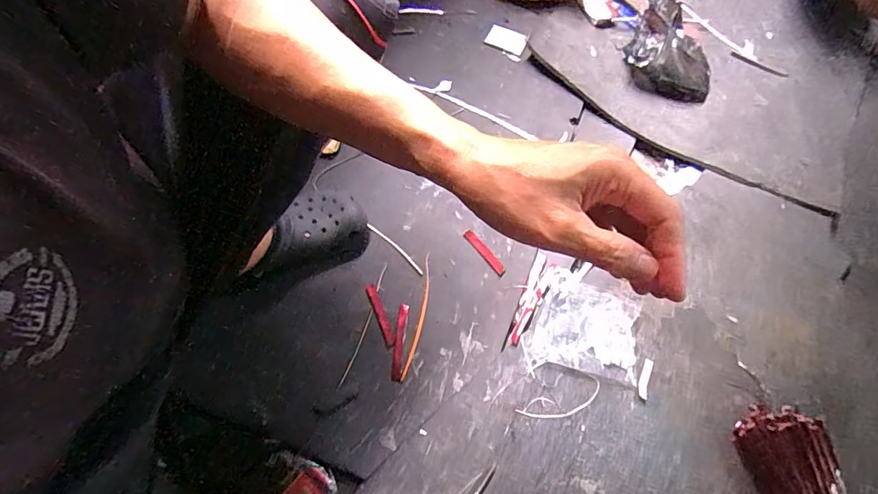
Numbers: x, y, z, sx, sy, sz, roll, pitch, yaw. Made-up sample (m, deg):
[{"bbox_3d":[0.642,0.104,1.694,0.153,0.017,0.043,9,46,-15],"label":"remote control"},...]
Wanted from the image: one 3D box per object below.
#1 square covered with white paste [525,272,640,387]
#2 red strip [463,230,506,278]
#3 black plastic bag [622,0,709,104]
[{"bbox_3d":[0.200,0.109,0.624,0.144,0.035,0.116,15,64,5],"label":"square covered with white paste"},{"bbox_3d":[0.068,0.009,0.674,0.017,0.004,0.082,-38,79,-15],"label":"red strip"},{"bbox_3d":[0.448,-0.376,0.888,0.164,0.094,0.158,15,68,5],"label":"black plastic bag"}]

